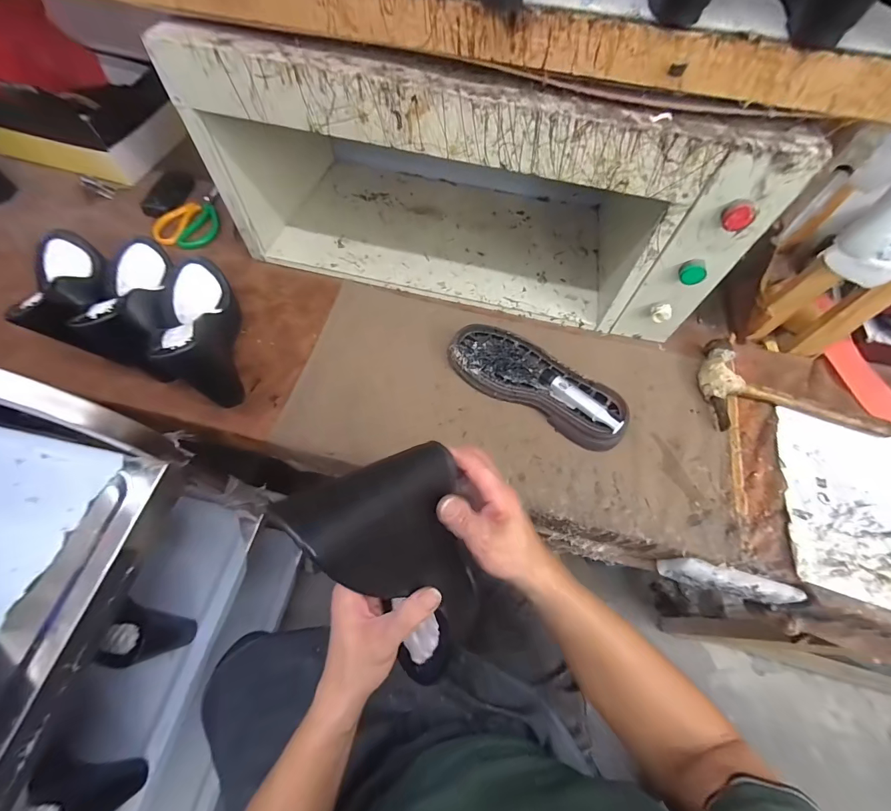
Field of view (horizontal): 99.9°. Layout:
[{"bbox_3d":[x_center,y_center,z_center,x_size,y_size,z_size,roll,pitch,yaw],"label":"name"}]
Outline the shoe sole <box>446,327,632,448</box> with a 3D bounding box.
[{"bbox_3d":[0.125,-0.036,0.518,0.261,0.044,0.094,30,65,13],"label":"shoe sole"}]

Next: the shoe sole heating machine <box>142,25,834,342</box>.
[{"bbox_3d":[0.048,-0.362,0.558,0.683,0.284,0.317,13,62,4],"label":"shoe sole heating machine"}]

